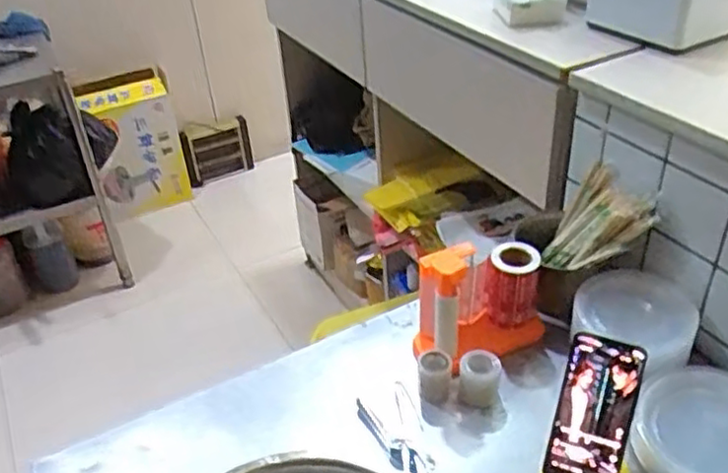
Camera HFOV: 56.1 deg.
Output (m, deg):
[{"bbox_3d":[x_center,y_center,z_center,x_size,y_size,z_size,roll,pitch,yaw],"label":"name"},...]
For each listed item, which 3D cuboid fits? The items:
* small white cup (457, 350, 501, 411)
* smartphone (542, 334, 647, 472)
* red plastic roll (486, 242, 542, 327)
[{"bbox_3d":[0.143,0.176,0.850,0.051,0.060,0.050,4,36,12],"label":"small white cup"},{"bbox_3d":[0.245,0.189,0.732,0.078,0.013,0.159,13,84,23],"label":"smartphone"},{"bbox_3d":[0.199,0.066,0.922,0.070,0.102,0.056,1,36,8],"label":"red plastic roll"}]

